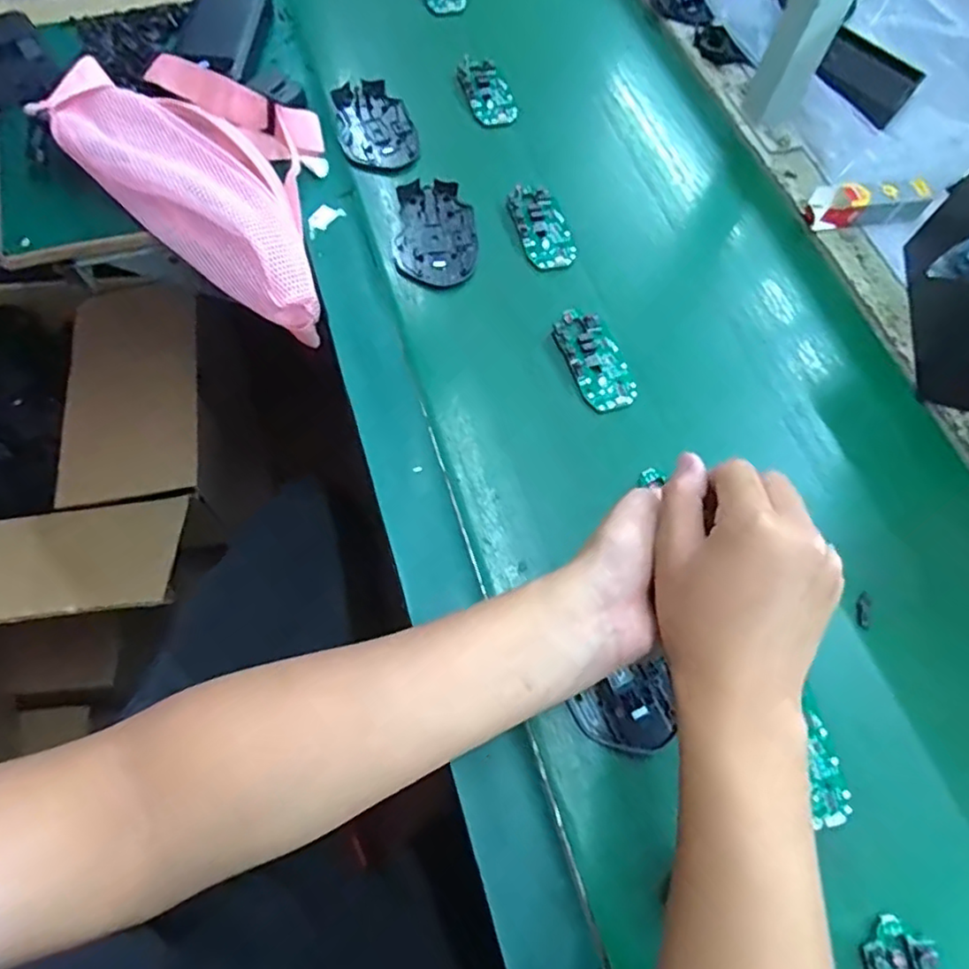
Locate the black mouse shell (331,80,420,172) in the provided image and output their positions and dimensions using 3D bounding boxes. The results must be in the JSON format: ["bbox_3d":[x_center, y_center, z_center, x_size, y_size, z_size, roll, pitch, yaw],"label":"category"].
[{"bbox_3d":[-0.107,-0.354,0.626,0.075,0.017,0.115,-9,67,-7],"label":"black mouse shell"}]

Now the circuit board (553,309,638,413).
[{"bbox_3d":[0.091,-0.104,0.520,0.046,0.009,0.094,-19,68,-11],"label":"circuit board"}]

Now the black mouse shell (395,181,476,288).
[{"bbox_3d":[-0.044,-0.228,0.572,0.072,0.010,0.112,2,66,-2],"label":"black mouse shell"}]

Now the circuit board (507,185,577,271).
[{"bbox_3d":[0.054,-0.237,0.579,0.048,0.006,0.095,-13,67,-8],"label":"circuit board"}]

